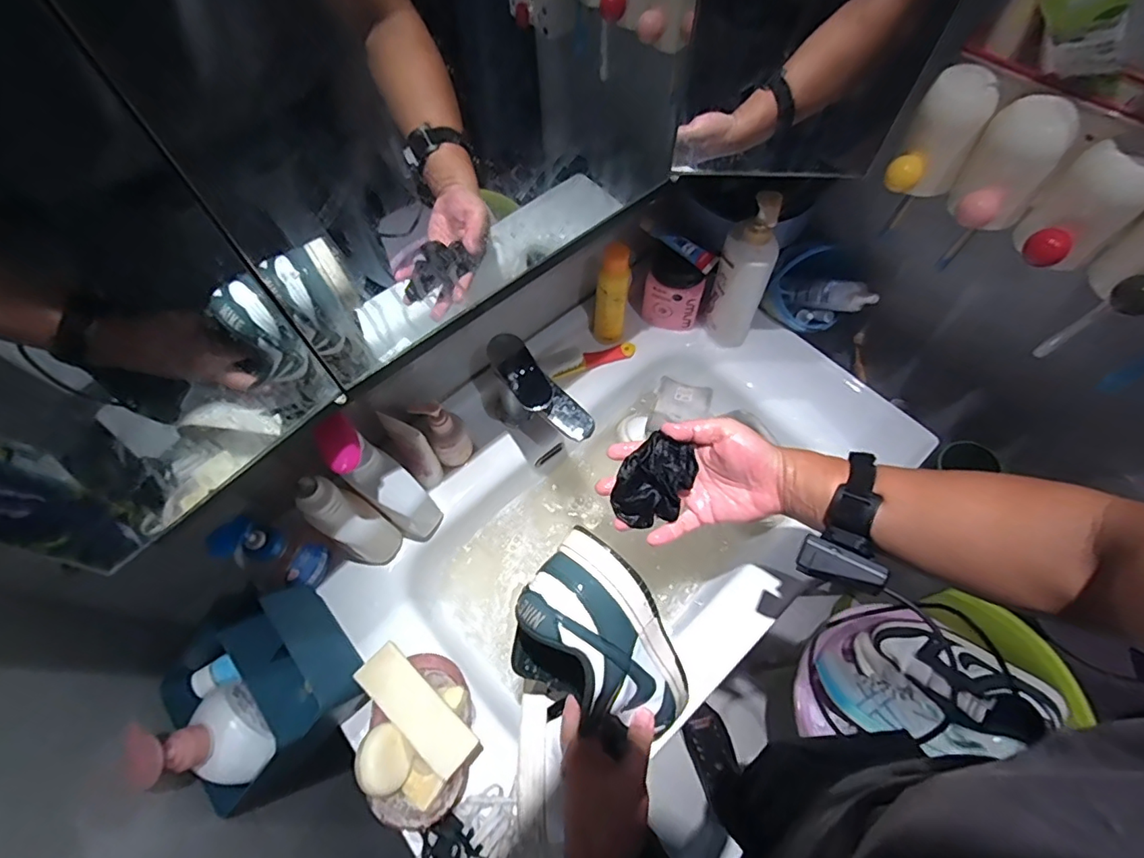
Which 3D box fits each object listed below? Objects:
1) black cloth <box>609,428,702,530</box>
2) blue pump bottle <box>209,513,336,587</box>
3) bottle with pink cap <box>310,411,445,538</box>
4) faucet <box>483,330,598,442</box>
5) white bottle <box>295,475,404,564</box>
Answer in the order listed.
[{"bbox_3d":[0.080,0.053,0.527,0.065,0.014,0.093,28,88,7],"label":"black cloth"},{"bbox_3d":[-0.338,0.141,0.604,0.060,0.146,0.059,12,64,7],"label":"blue pump bottle"},{"bbox_3d":[-0.209,0.057,0.595,0.059,0.255,0.069,-41,69,-18],"label":"bottle with pink cap"},{"bbox_3d":[-0.049,-0.025,0.694,0.055,0.167,0.178,-41,69,-18],"label":"faucet"},{"bbox_3d":[-0.254,0.107,0.605,0.060,0.175,0.057,26,66,13],"label":"white bottle"}]

